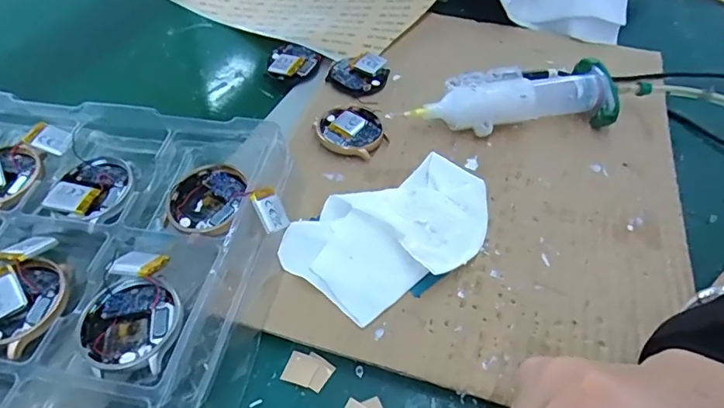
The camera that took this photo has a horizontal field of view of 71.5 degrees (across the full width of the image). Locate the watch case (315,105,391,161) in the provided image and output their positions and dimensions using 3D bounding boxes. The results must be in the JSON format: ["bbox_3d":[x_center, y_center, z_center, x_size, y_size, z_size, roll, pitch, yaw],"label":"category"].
[{"bbox_3d":[-0.008,-0.048,0.336,0.047,0.011,0.042,32,55,23],"label":"watch case"}]

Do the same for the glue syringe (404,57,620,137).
[{"bbox_3d":[0.104,-0.071,0.346,0.136,0.031,0.040,-4,49,-7],"label":"glue syringe"}]

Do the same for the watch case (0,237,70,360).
[{"bbox_3d":[-0.160,0.042,0.233,0.046,0.009,0.049,-35,59,-28],"label":"watch case"}]

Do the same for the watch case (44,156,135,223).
[{"bbox_3d":[-0.146,-0.010,0.275,0.042,0.006,0.042,15,50,10],"label":"watch case"}]

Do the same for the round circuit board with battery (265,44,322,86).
[{"bbox_3d":[-0.054,-0.113,0.399,0.041,0.007,0.038,1,49,-2],"label":"round circuit board with battery"}]

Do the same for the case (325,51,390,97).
[{"bbox_3d":[-0.002,-0.098,0.378,0.040,0.011,0.042,37,57,26],"label":"case"}]

